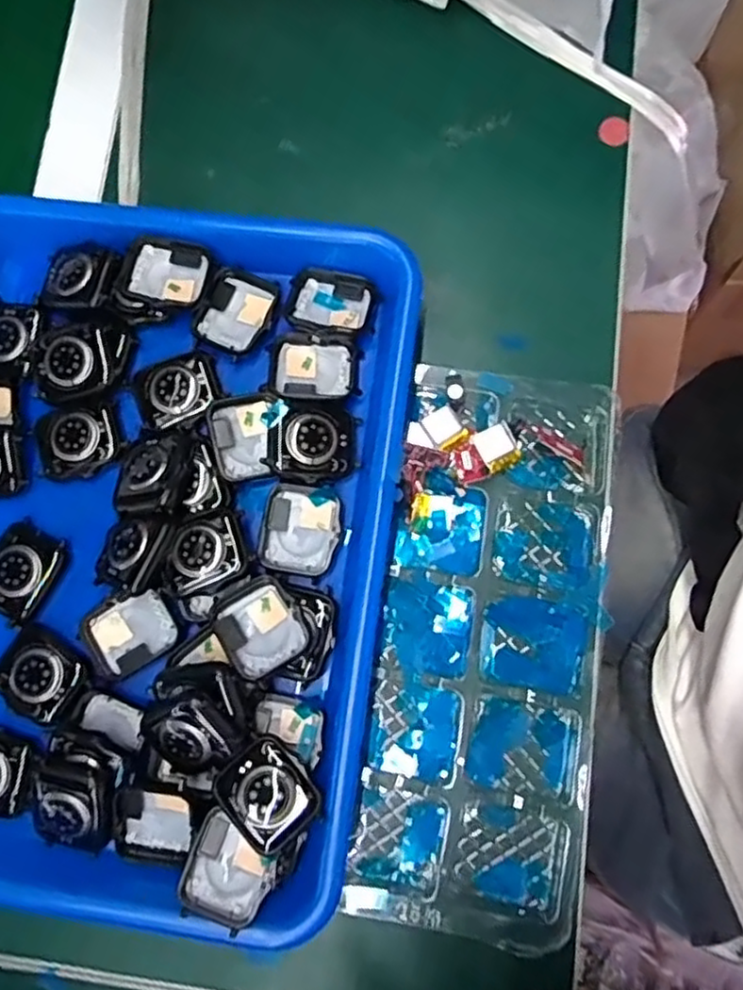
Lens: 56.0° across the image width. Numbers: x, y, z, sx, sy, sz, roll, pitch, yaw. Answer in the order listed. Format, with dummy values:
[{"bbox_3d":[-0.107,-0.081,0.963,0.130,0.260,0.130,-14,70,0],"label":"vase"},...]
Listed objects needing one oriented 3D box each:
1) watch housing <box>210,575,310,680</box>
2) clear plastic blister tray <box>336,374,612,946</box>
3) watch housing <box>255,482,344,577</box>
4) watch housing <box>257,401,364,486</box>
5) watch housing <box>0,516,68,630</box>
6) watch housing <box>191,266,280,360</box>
[{"bbox_3d":[-0.051,0.059,0.314,0.035,0.013,0.039,-35,81,-6],"label":"watch housing"},{"bbox_3d":[0.057,0.069,0.337,0.100,0.024,0.258,8,80,2],"label":"clear plastic blister tray"},{"bbox_3d":[-0.034,0.017,0.334,0.036,0.008,0.041,11,80,2],"label":"watch housing"},{"bbox_3d":[-0.027,-0.024,0.335,0.040,0.013,0.038,13,80,3],"label":"watch housing"},{"bbox_3d":[-0.169,0.037,0.335,0.036,0.008,0.044,31,81,6],"label":"watch housing"},{"bbox_3d":[-0.069,-0.093,0.353,0.036,0.011,0.043,23,81,4],"label":"watch housing"}]

